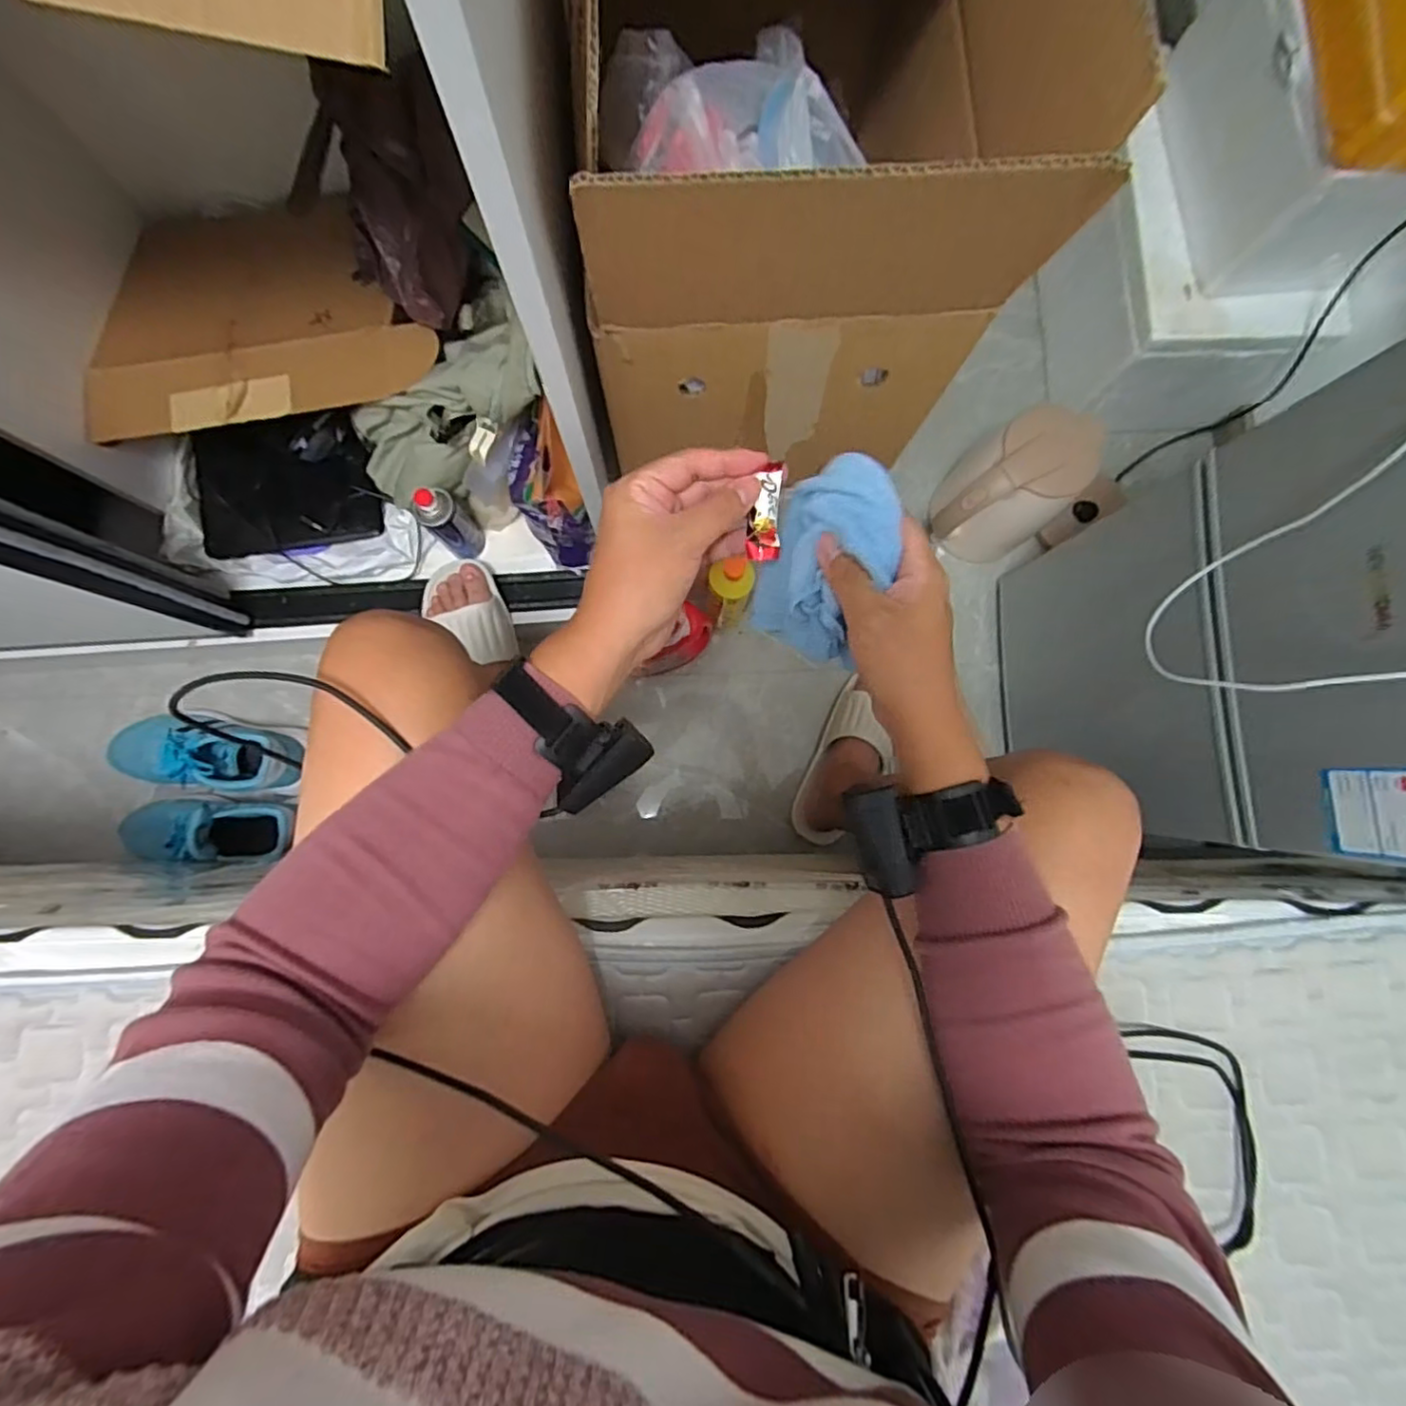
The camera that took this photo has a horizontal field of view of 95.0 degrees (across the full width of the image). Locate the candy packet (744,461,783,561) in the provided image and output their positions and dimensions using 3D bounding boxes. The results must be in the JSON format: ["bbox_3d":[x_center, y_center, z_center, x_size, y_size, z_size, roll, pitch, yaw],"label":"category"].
[{"bbox_3d":[0.042,-0.123,0.416,0.021,0.010,0.061,7,103,-1],"label":"candy packet"}]

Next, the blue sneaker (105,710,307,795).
[{"bbox_3d":[-0.727,0.070,0.945,0.283,0.096,0.104,5,84,-1],"label":"blue sneaker"}]

